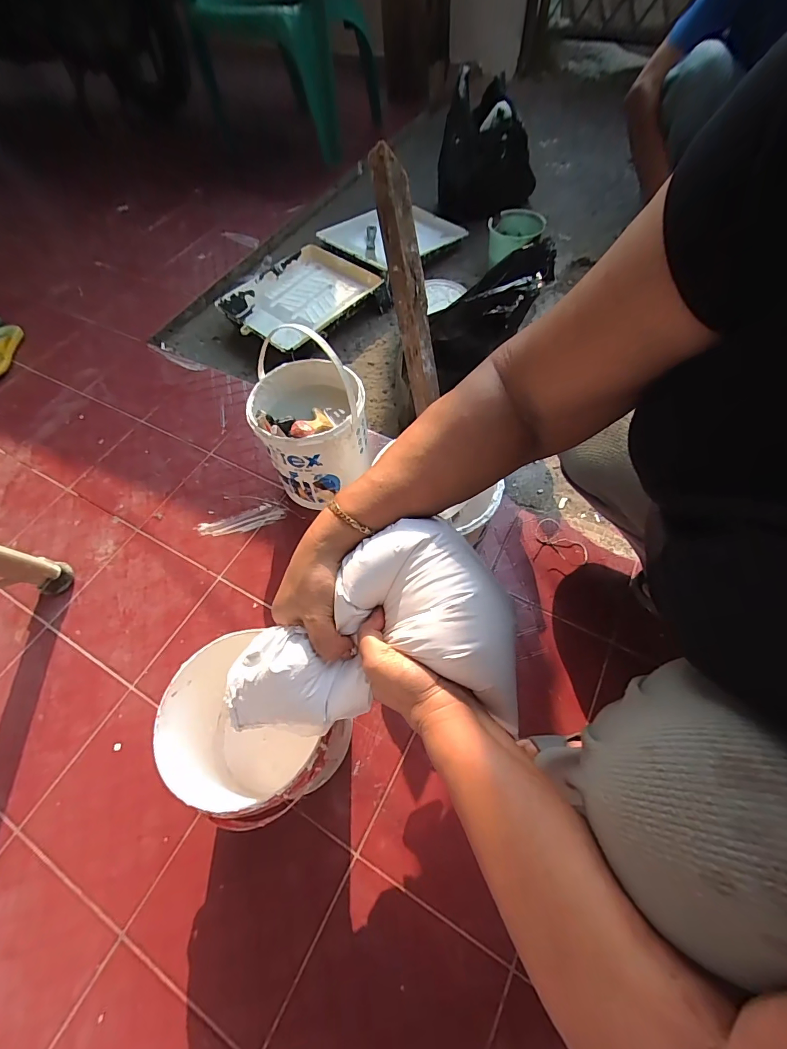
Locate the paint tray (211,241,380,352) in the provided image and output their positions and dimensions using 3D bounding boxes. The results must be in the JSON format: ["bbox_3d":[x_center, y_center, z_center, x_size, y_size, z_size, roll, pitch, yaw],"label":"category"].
[{"bbox_3d":[-0.249,-0.598,1.091,0.292,0.058,0.353,38,69,20],"label":"paint tray"}]

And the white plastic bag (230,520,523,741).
[{"bbox_3d":[-0.023,0.089,0.356,0.242,0.102,0.147,-2,61,1],"label":"white plastic bag"}]

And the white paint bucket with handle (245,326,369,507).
[{"bbox_3d":[-0.135,-0.169,0.691,0.171,0.279,0.172,-1,61,2],"label":"white paint bucket with handle"}]

